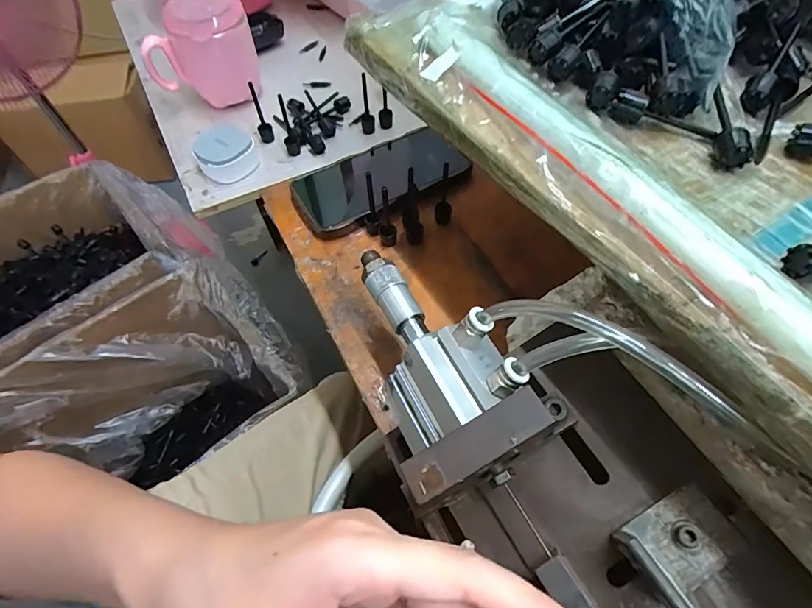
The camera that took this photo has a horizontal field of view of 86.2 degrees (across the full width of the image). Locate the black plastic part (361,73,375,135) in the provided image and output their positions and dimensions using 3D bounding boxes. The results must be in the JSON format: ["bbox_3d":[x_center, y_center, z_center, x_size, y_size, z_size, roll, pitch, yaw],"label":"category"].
[{"bbox_3d":[-0.042,-0.213,0.450,0.015,0.061,0.020,-7,58,-3],"label":"black plastic part"}]

